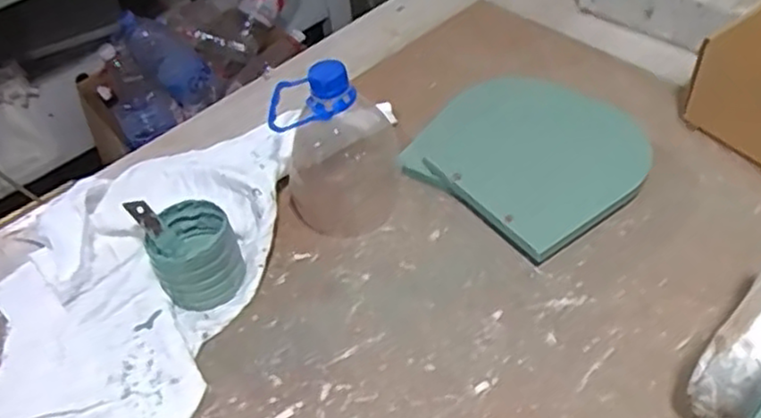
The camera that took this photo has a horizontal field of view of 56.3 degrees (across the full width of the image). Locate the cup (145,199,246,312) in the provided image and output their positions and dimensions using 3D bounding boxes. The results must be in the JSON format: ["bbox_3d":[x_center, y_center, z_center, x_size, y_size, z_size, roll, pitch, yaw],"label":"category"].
[{"bbox_3d":[-0.145,0.038,0.563,0.064,0.062,0.062,-4,47,4],"label":"cup"}]

